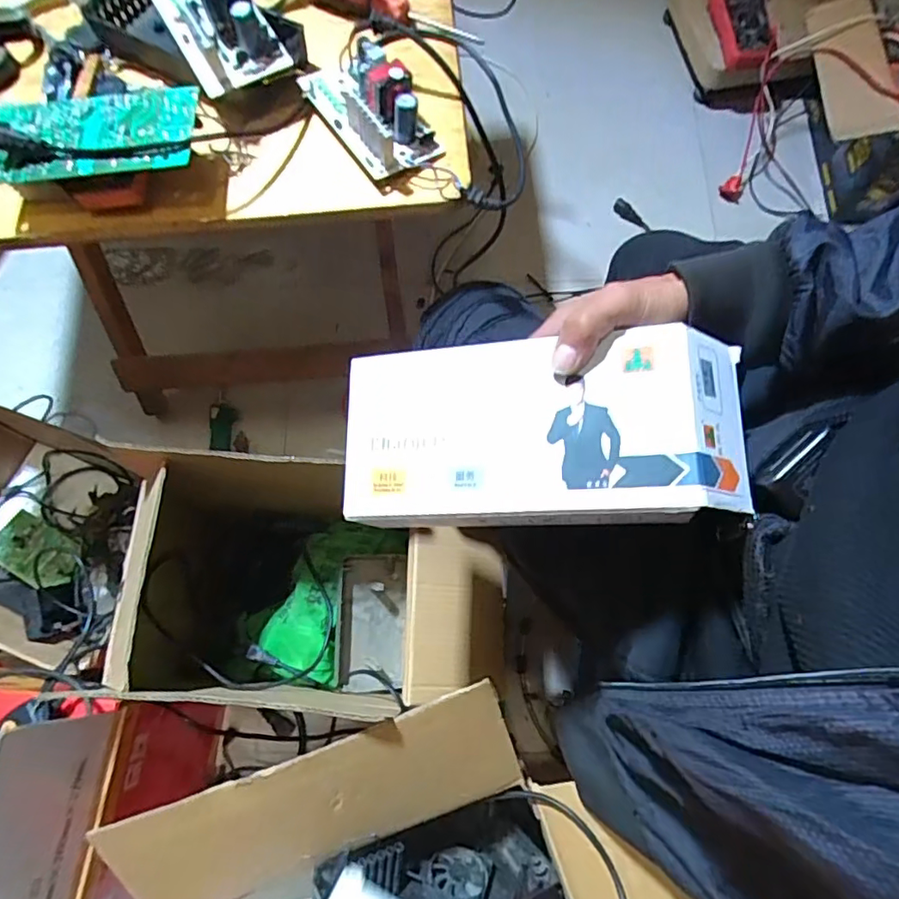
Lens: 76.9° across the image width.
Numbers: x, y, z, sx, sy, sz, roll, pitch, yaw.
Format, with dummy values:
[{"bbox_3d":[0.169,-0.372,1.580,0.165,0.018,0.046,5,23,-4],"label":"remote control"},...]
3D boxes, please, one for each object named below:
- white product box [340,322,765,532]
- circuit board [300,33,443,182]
[{"bbox_3d":[0.061,-0.006,0.381,0.266,0.044,0.125,-1,72,13],"label":"white product box"},{"bbox_3d":[-0.064,-0.276,0.447,0.066,0.036,0.126,-35,75,-9],"label":"circuit board"}]

